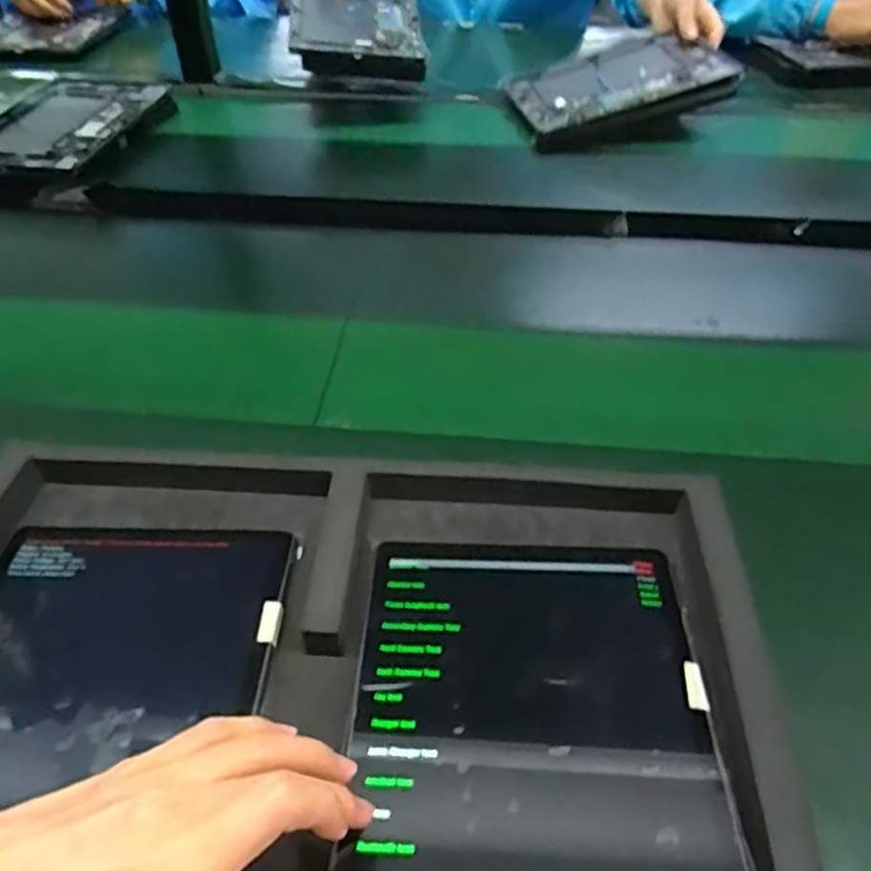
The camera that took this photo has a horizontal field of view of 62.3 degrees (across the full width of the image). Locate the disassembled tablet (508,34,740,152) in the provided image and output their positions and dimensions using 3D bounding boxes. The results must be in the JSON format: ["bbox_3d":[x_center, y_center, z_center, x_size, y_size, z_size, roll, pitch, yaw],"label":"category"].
[{"bbox_3d":[0.228,-0.448,0.914,0.257,0.021,0.185,-15,49,1],"label":"disassembled tablet"}]

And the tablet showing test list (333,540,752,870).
[{"bbox_3d":[0.044,0.146,0.320,0.163,0.010,0.254,1,41,3],"label":"tablet showing test list"}]

